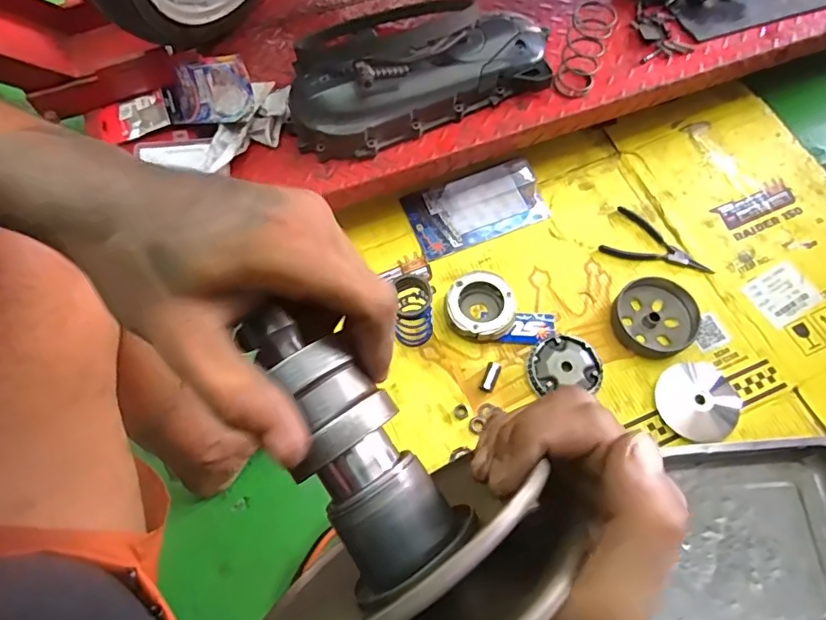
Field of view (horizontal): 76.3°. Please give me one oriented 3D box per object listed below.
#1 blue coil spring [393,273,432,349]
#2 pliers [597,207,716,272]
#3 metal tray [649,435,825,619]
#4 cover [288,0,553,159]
[{"bbox_3d":[-0.001,0.006,0.716,0.051,0.123,0.055,1,66,1],"label":"blue coil spring"},{"bbox_3d":[0.387,-0.100,0.821,0.161,0.013,0.095,25,69,11],"label":"pliers"},{"bbox_3d":[0.384,0.296,0.628,0.347,0.048,0.259,-2,66,0],"label":"metal tray"},{"bbox_3d":[0.014,-0.336,0.730,0.383,0.115,0.144,-24,68,-10],"label":"cover"}]

